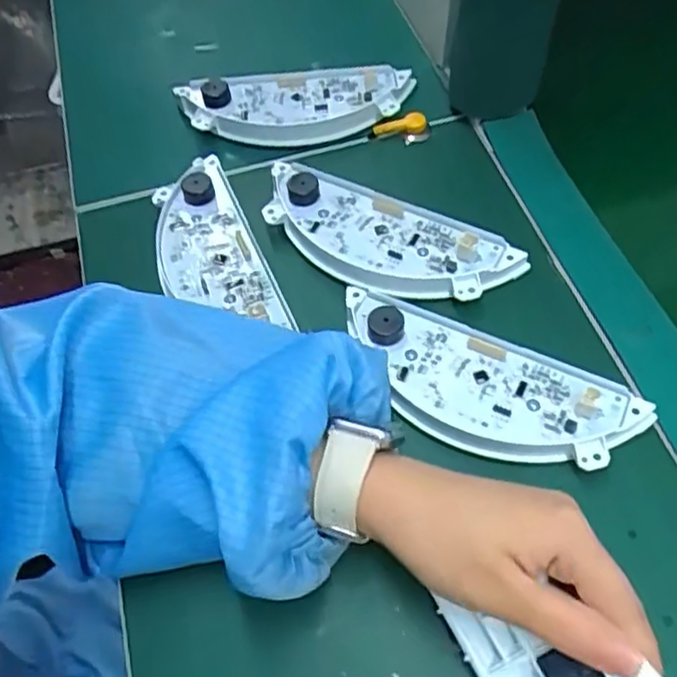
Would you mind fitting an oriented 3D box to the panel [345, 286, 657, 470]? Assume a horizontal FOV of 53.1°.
[{"bbox_3d":[0.076,0.027,0.376,0.174,0.027,0.065,24,61,17],"label":"panel"}]

